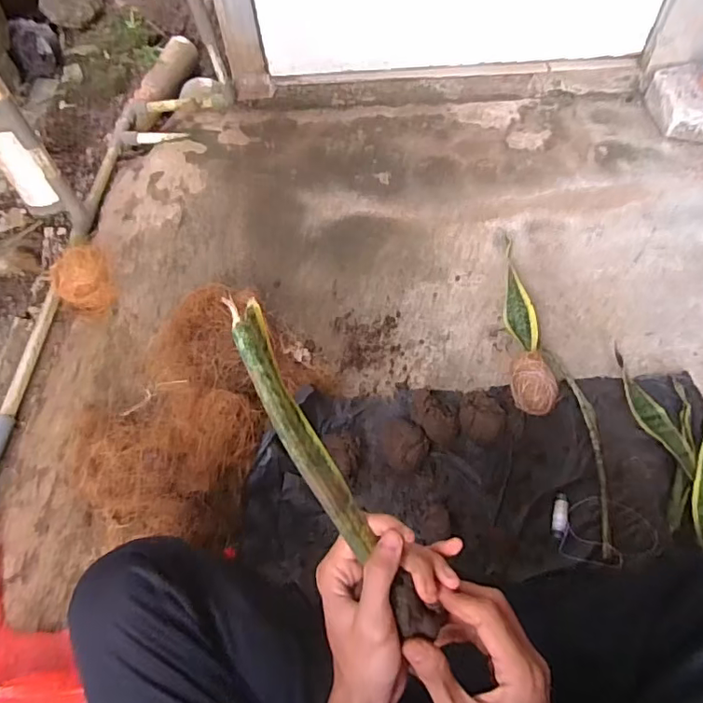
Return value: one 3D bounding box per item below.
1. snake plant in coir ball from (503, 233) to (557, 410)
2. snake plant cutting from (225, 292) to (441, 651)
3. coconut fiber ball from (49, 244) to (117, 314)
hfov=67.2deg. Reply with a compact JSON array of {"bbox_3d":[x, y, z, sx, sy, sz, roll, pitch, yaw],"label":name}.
[{"bbox_3d":[0.275,-0.059,0.831,0.060,0.064,0.352,4,58,7],"label":"snake plant in coir ball"},{"bbox_3d":[-0.014,0.074,0.322,0.029,0.021,0.229,-31,95,-15],"label":"snake plant cutting"},{"bbox_3d":[-0.451,-0.121,0.902,0.095,0.095,0.100,-2,58,3],"label":"coconut fiber ball"}]

